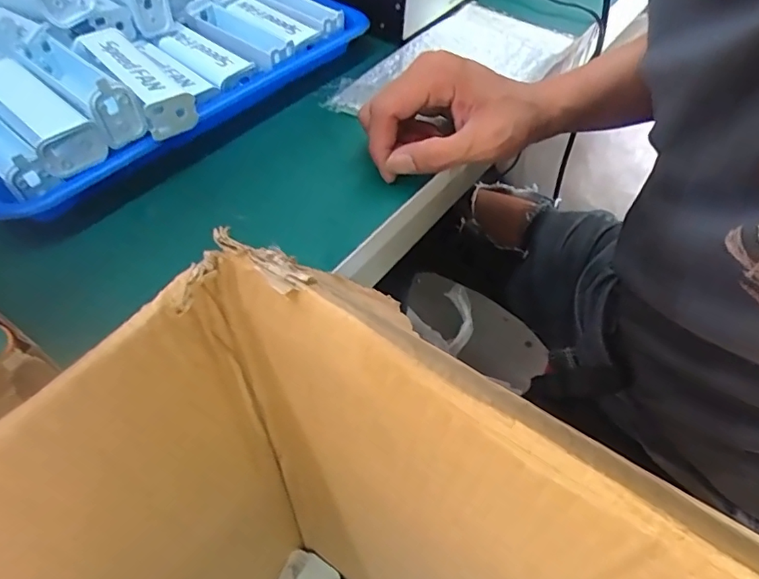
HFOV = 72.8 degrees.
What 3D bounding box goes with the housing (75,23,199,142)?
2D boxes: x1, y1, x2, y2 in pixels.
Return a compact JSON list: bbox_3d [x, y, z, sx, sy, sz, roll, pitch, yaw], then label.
[{"bbox_3d":[-0.164,-0.143,0.348,0.031,0.030,0.110,-34,60,-25],"label":"housing"}]

